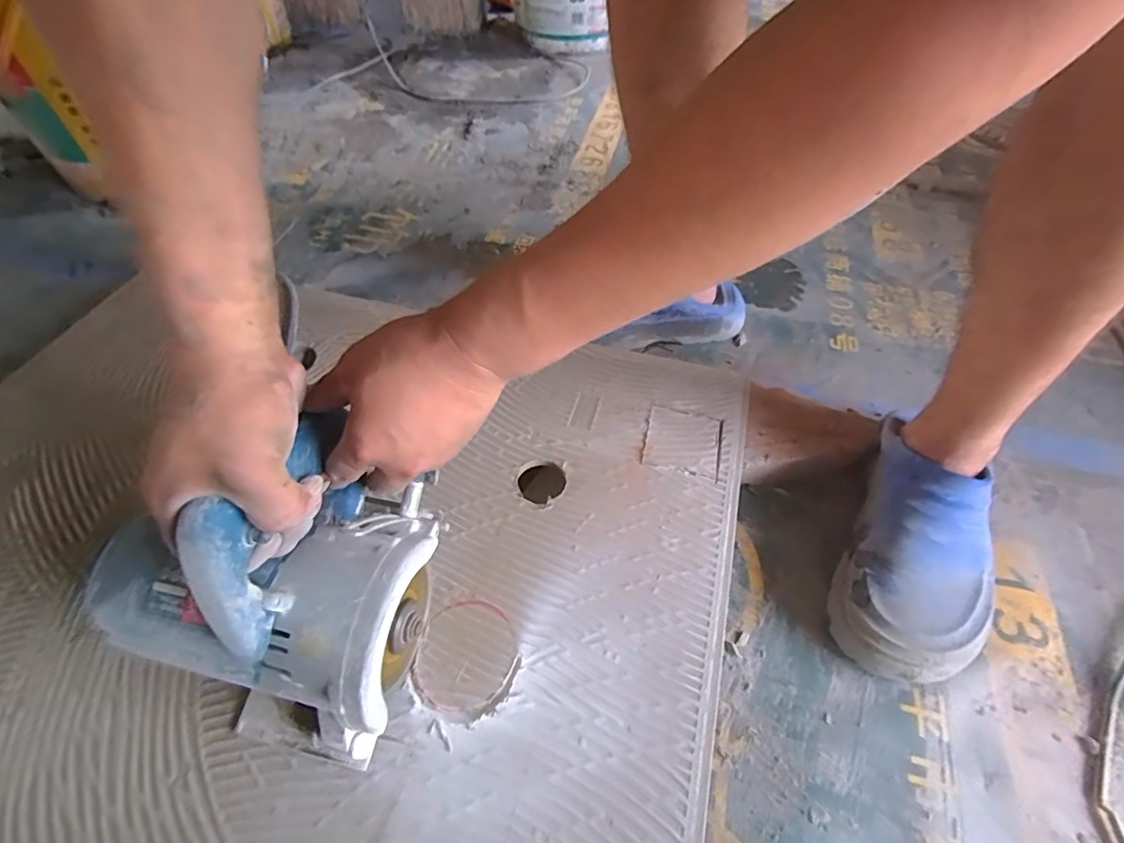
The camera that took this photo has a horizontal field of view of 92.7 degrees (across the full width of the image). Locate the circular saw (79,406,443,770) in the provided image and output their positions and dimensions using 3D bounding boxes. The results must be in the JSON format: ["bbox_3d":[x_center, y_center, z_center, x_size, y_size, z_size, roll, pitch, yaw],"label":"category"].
[{"bbox_3d":[-0.192,0.097,0.331,0.189,0.175,0.145,9,53,7],"label":"circular saw"}]

